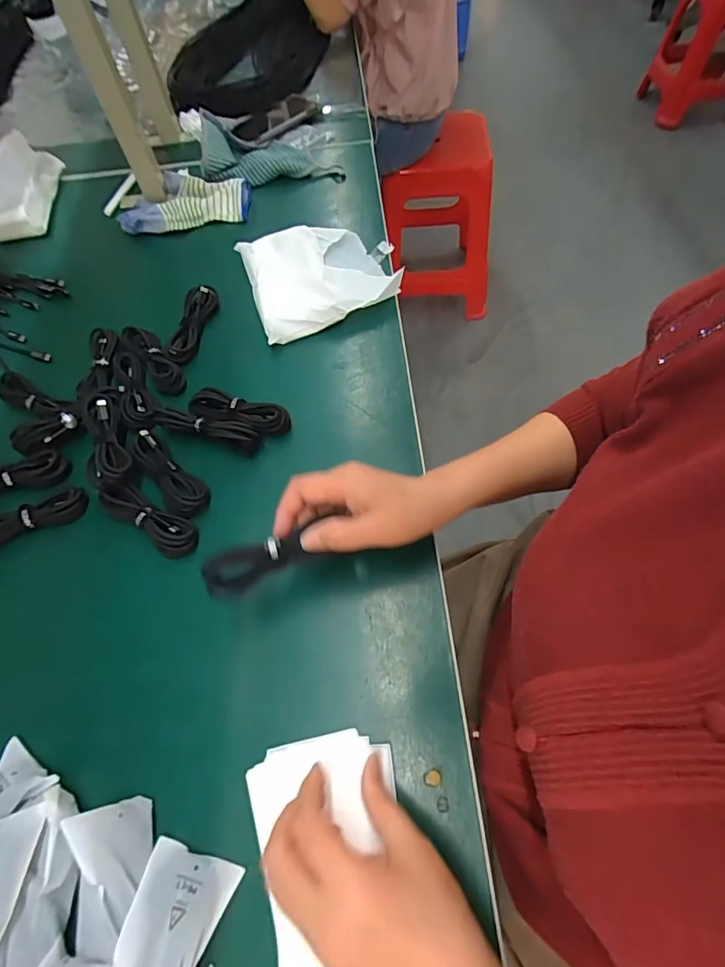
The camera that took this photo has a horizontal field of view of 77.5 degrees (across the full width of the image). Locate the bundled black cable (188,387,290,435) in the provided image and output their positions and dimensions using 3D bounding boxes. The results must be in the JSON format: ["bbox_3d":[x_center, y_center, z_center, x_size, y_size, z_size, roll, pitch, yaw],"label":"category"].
[{"bbox_3d":[-0.128,-0.075,0.466,0.105,0.016,0.033,16,64,13],"label":"bundled black cable"}]

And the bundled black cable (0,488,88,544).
[{"bbox_3d":[-0.320,0.033,0.433,0.107,0.022,0.026,-20,62,-6],"label":"bundled black cable"}]

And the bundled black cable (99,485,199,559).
[{"bbox_3d":[-0.198,0.035,0.422,0.101,0.029,0.035,27,67,18],"label":"bundled black cable"}]

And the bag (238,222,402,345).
[{"bbox_3d":[-0.050,-0.261,0.556,0.174,0.032,0.171,-18,62,-5],"label":"bag"}]

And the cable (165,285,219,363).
[{"bbox_3d":[-0.201,-0.189,0.532,0.033,0.023,0.111,4,62,7],"label":"cable"}]

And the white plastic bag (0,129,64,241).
[{"bbox_3d":[-0.503,-0.428,0.659,0.084,0.059,0.154,-5,62,1],"label":"white plastic bag"}]

